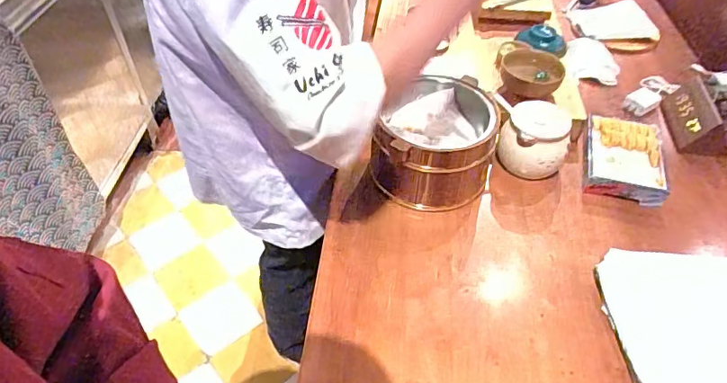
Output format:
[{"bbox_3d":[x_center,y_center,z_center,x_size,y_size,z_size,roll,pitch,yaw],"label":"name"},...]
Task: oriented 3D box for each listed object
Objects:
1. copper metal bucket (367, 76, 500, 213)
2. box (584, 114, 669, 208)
[{"bbox_3d":[0.112,-0.076,0.813,0.186,0.132,0.191,11,46,12],"label":"copper metal bucket"},{"bbox_3d":[0.441,-0.056,0.858,0.125,0.042,0.175,10,46,12],"label":"box"}]

